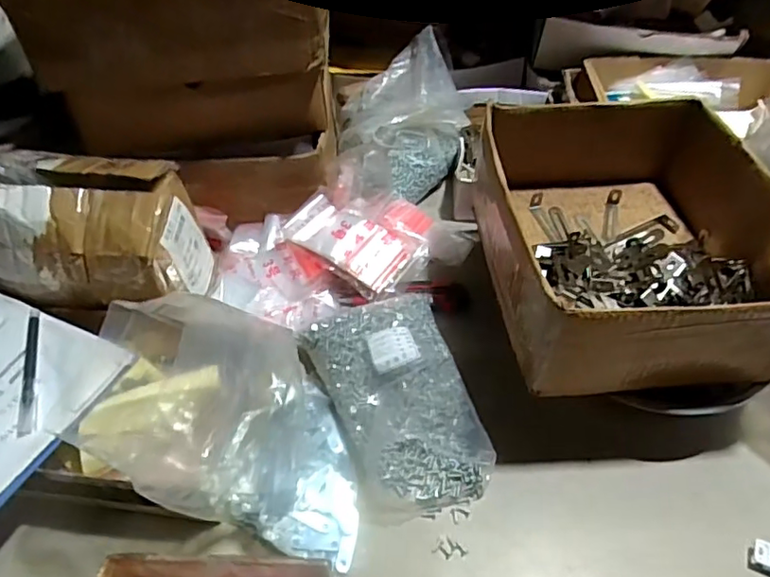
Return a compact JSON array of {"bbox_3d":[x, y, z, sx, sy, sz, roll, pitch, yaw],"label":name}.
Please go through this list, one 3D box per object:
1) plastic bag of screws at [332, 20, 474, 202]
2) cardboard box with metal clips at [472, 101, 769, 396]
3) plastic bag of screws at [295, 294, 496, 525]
[{"bbox_3d":[0.024,-0.236,0.842,0.178,0.134,0.218,2,47,3],"label":"plastic bag of screws"},{"bbox_3d":[0.244,-0.052,0.608,0.265,0.124,0.303,-3,47,-2],"label":"cardboard box with metal clips"},{"bbox_3d":[0.016,0.100,0.587,0.142,0.080,0.224,-15,48,-13],"label":"plastic bag of screws"}]

